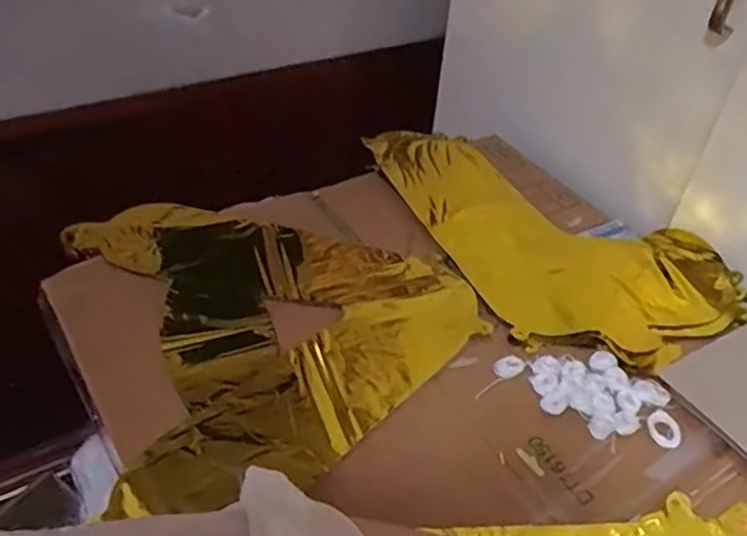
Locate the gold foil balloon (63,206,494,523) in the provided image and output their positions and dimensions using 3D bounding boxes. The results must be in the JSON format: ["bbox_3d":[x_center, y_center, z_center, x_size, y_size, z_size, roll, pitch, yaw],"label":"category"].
[{"bbox_3d":[-0.084,0.035,0.613,0.320,0.027,0.330,-12,45,-19],"label":"gold foil balloon"}]

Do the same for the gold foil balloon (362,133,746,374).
[{"bbox_3d":[0.179,-0.050,0.726,0.235,0.032,0.402,-14,46,-21],"label":"gold foil balloon"}]

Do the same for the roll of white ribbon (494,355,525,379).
[{"bbox_3d":[0.117,0.085,0.577,0.027,0.007,0.018,-11,45,-19],"label":"roll of white ribbon"}]

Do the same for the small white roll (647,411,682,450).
[{"bbox_3d":[0.234,0.129,0.537,0.028,0.004,0.029,4,43,-3],"label":"small white roll"}]

